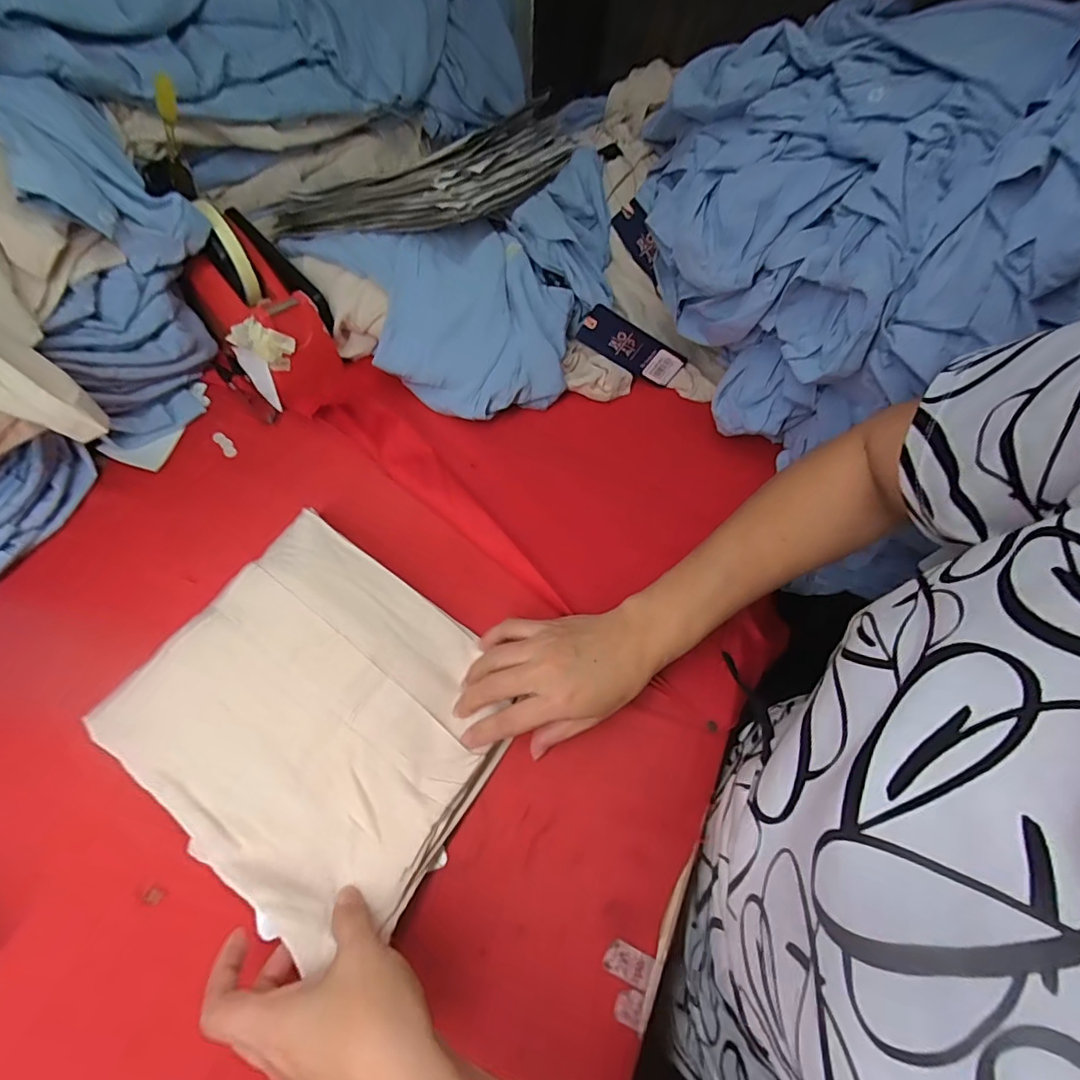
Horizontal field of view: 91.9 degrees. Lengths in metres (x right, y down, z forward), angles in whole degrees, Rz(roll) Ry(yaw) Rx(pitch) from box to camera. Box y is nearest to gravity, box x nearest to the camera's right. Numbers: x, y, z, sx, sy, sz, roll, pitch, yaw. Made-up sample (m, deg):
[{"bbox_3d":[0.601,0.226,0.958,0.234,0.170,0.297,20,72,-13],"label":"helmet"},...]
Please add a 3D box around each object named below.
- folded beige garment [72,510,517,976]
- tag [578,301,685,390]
[{"bbox_3d":[-0.153,0.120,0.372,0.242,0.036,0.211,36,66,10],"label":"folded beige garment"},{"bbox_3d":[0.098,-0.203,0.552,0.115,0.045,0.004,23,49,-16],"label":"tag"}]

